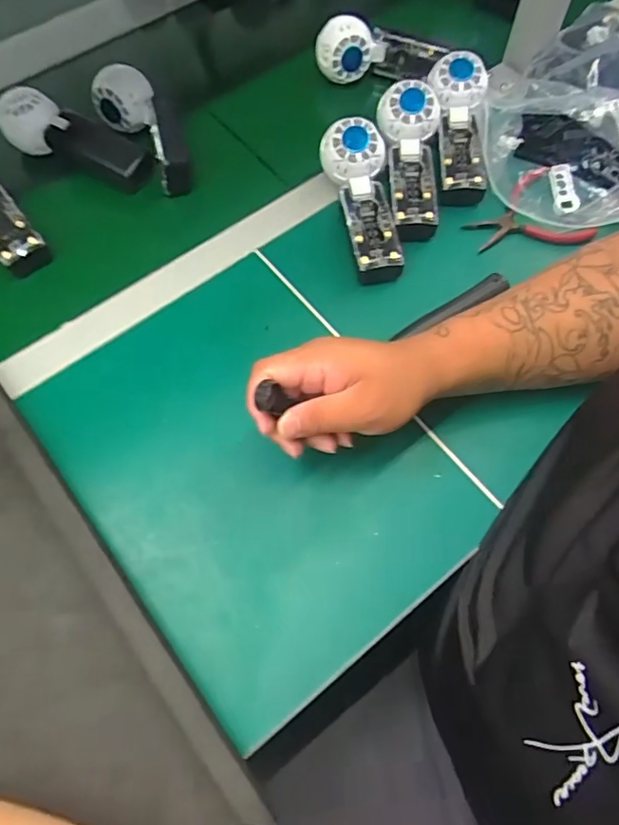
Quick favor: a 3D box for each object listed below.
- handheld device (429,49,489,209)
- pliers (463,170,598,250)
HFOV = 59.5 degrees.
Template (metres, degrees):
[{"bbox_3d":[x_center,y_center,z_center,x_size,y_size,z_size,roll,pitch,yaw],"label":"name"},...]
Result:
[{"bbox_3d":[0.157,-0.300,0.569,0.054,0.036,0.168,1,81,0],"label":"handheld device"},{"bbox_3d":[0.216,-0.195,0.550,0.111,0.013,0.096,-20,66,-12],"label":"pliers"}]

